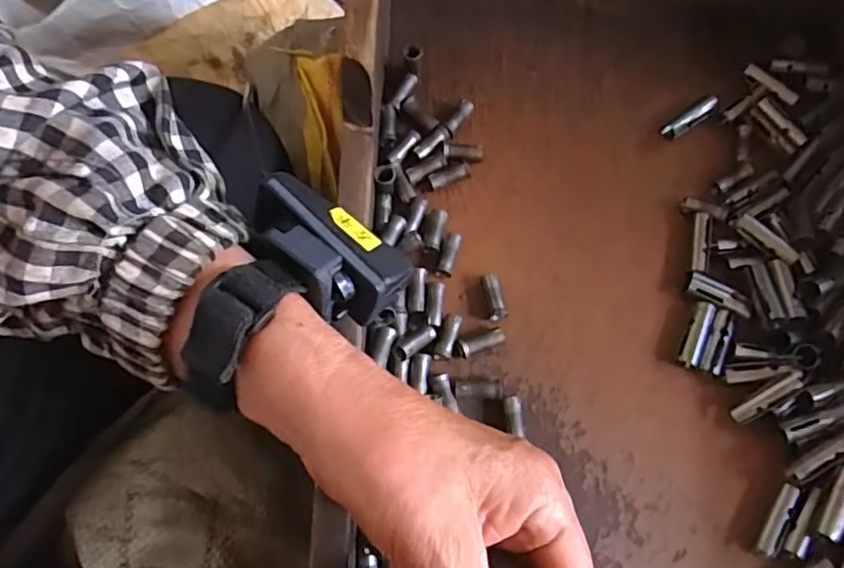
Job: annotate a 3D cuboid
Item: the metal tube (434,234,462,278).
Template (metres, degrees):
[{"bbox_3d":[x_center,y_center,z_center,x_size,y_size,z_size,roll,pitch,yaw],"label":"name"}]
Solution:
[{"bbox_3d":[0.015,-0.017,0.353,0.009,0.008,0.024,18,68,4],"label":"metal tube"}]

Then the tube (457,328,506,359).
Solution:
[{"bbox_3d":[0.033,0.032,0.340,0.027,0.009,0.008,-18,70,-10],"label":"tube"}]

